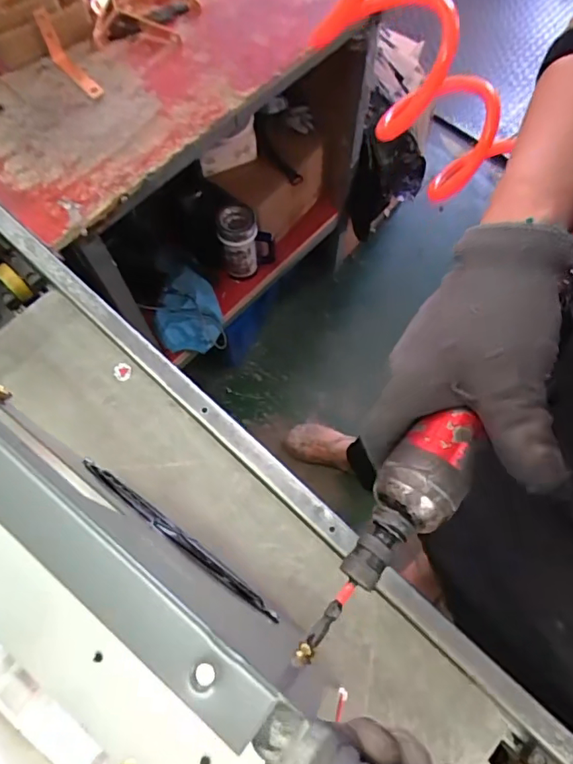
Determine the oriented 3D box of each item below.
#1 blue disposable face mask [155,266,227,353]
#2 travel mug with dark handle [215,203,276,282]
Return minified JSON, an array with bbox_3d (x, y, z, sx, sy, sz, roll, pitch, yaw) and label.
[{"bbox_3d":[-0.204,-0.150,1.105,0.135,0.031,0.169,-9,87,-16],"label":"blue disposable face mask"},{"bbox_3d":[-0.090,-0.302,1.132,0.119,0.154,0.083,-33,72,-12],"label":"travel mug with dark handle"}]

